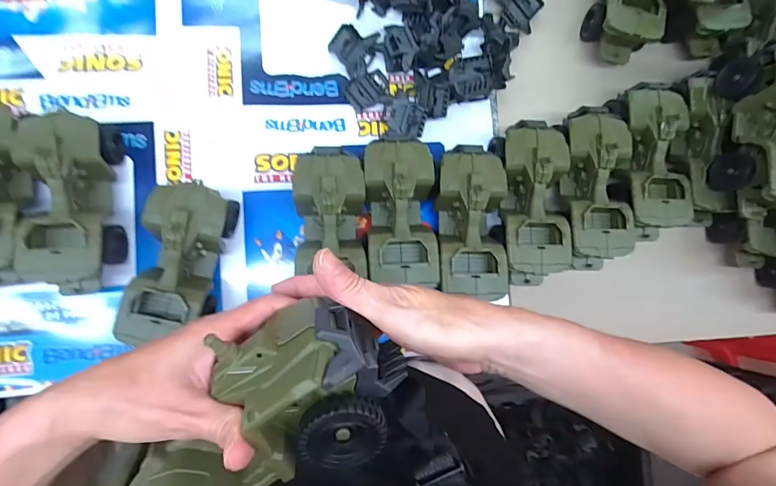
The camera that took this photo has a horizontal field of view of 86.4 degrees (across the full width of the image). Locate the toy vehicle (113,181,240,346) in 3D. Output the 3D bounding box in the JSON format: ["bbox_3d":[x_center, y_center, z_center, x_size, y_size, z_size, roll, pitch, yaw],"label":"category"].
[{"bbox_3d":[-0.223,0.024,0.455,0.081,0.081,0.172,14,84,-5],"label":"toy vehicle"}]

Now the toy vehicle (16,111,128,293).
[{"bbox_3d":[-0.339,-0.041,0.446,0.084,0.077,0.186,-3,86,-7],"label":"toy vehicle"}]

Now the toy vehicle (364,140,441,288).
[{"bbox_3d":[0.013,-0.032,0.490,0.081,0.077,0.177,-2,86,-7],"label":"toy vehicle"}]

